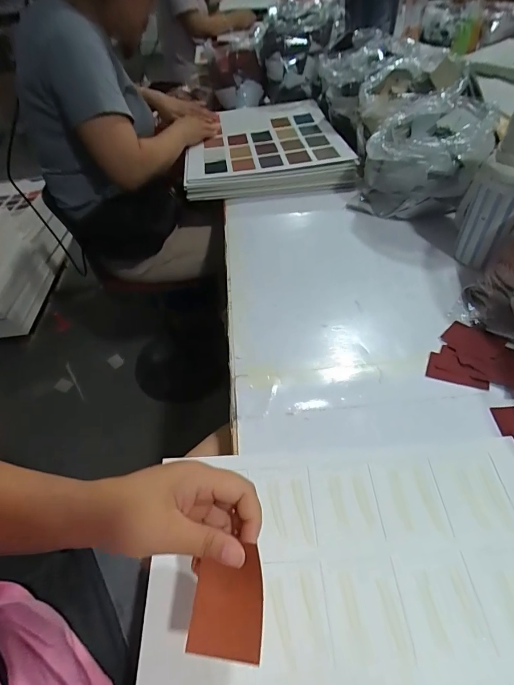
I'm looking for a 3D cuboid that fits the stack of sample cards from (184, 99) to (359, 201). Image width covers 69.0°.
[{"bbox_3d":[0.021,-0.441,0.876,0.350,0.053,0.328,-7,48,2],"label":"stack of sample cards"}]

